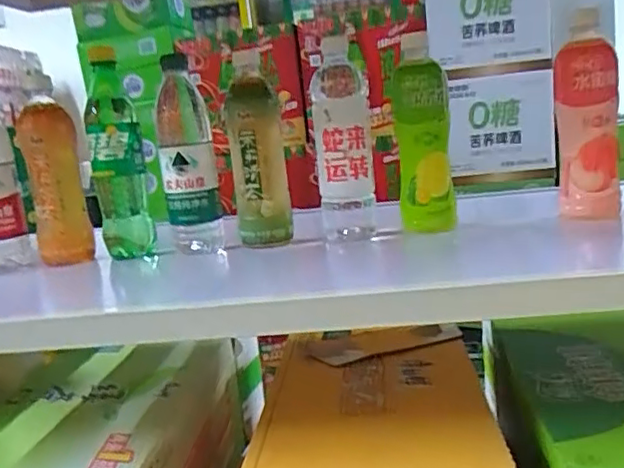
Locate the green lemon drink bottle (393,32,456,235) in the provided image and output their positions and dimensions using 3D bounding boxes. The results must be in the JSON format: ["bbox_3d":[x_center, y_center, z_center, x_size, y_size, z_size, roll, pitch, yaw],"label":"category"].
[{"bbox_3d":[0.122,-0.109,0.676,0.059,0.211,0.061,-5,10,12],"label":"green lemon drink bottle"}]

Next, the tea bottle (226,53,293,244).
[{"bbox_3d":[-0.063,-0.094,0.696,0.060,0.213,0.059,-7,10,-3],"label":"tea bottle"}]

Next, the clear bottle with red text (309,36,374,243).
[{"bbox_3d":[0.034,-0.101,0.679,0.065,0.216,0.058,-6,10,2],"label":"clear bottle with red text"}]

